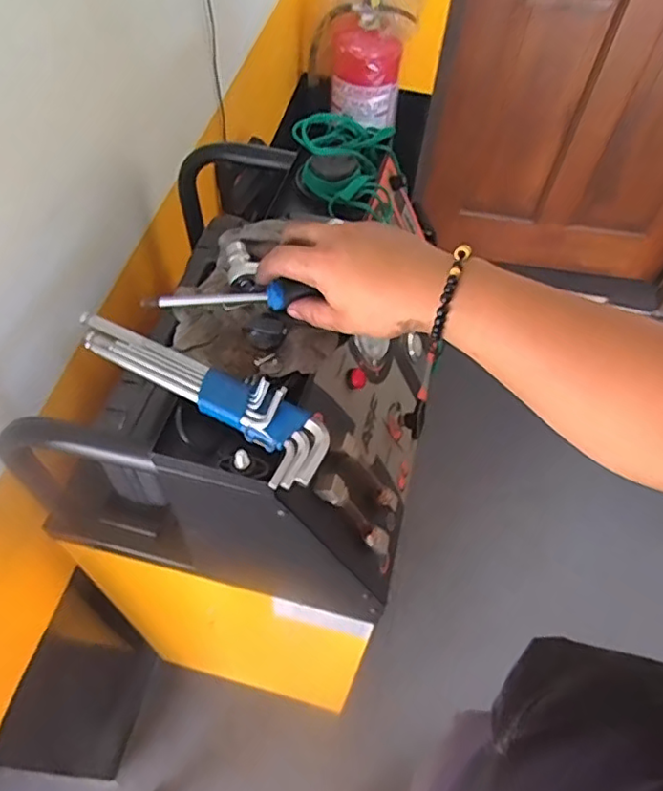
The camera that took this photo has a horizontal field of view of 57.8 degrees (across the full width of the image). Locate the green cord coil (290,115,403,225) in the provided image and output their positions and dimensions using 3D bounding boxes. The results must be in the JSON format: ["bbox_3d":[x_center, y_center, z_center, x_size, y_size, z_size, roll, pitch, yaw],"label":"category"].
[{"bbox_3d":[0.015,-0.240,0.631,0.110,0.041,0.144,4,55,-1],"label":"green cord coil"}]

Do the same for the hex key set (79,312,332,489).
[{"bbox_3d":[-0.098,-0.013,0.442,0.221,0.029,0.054,33,59,18],"label":"hex key set"}]

